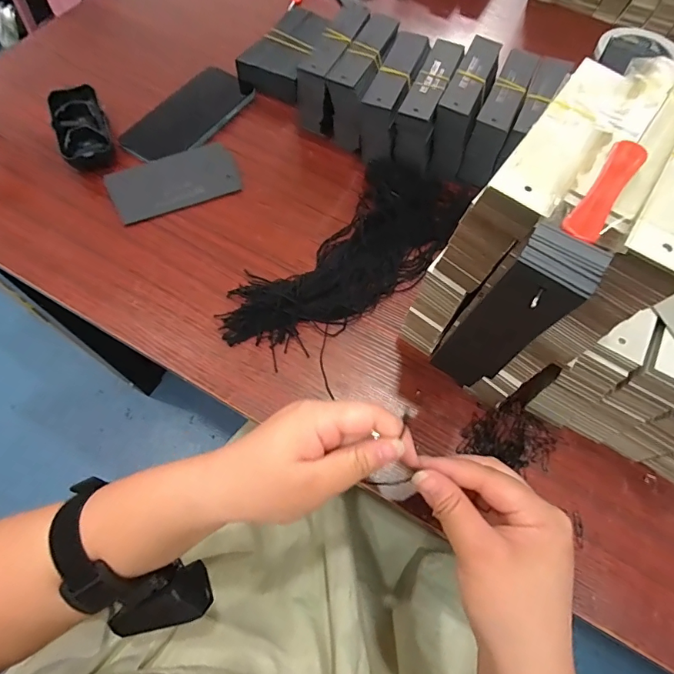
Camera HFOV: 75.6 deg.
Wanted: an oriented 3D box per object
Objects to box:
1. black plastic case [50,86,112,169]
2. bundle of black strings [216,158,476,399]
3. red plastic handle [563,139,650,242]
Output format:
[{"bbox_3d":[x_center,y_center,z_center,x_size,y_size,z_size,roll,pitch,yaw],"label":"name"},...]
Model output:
[{"bbox_3d":[-0.273,-0.224,0.468,0.049,0.025,0.112,-18,67,-10],"label":"black plastic case"},{"bbox_3d":[0.011,-0.077,0.416,0.129,0.021,0.256,34,68,13],"label":"bundle of black strings"},{"bbox_3d":[0.123,-0.068,0.198,0.015,0.004,0.066,35,68,13],"label":"red plastic handle"}]

